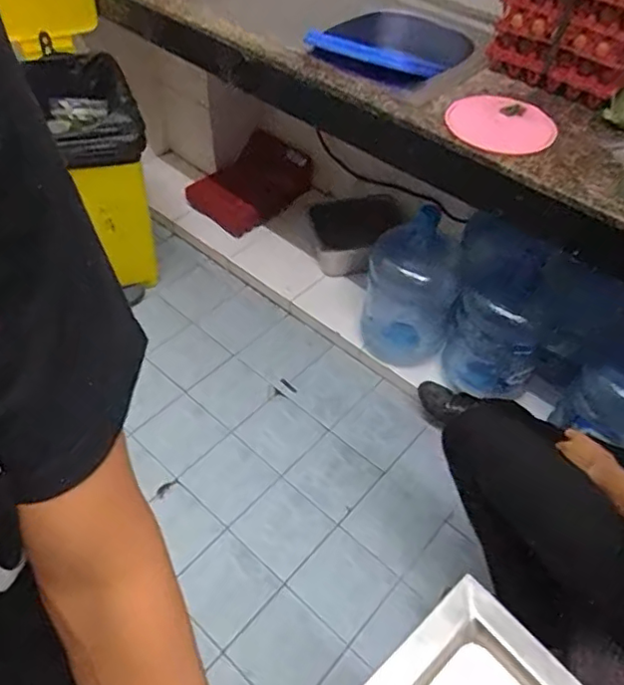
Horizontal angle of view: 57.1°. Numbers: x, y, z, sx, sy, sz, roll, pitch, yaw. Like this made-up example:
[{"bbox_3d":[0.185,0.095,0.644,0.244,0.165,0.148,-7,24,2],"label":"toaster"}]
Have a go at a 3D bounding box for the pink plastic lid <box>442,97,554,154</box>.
[{"bbox_3d":[0.369,-0.418,1.098,0.174,0.028,0.200,-23,55,-15],"label":"pink plastic lid"}]

